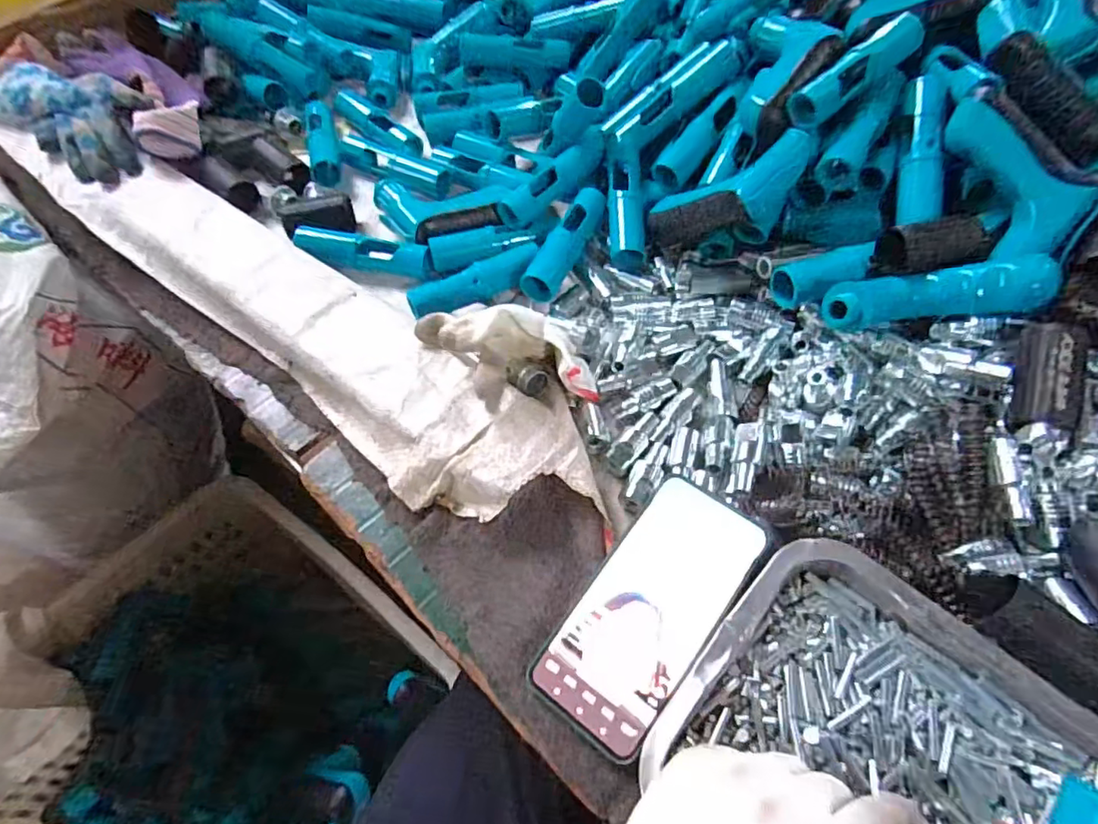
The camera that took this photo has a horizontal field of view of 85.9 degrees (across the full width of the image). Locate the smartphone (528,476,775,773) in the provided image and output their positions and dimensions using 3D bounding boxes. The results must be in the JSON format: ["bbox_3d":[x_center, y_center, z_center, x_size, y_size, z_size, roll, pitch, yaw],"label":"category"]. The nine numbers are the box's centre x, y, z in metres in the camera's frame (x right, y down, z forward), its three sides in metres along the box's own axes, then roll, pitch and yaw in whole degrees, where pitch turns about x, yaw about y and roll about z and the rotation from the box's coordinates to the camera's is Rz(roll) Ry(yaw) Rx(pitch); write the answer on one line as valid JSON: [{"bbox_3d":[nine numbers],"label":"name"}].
[{"bbox_3d":[0.060,0.113,0.347,0.076,0.016,0.155,34,65,21],"label":"smartphone"}]

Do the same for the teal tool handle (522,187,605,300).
[{"bbox_3d":[0.015,-0.145,0.505,0.026,0.023,0.122,22,61,15],"label":"teal tool handle"}]

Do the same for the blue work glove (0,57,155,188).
[{"bbox_3d":[-0.476,-0.294,0.583,0.200,0.050,0.091,27,63,18],"label":"blue work glove"}]

